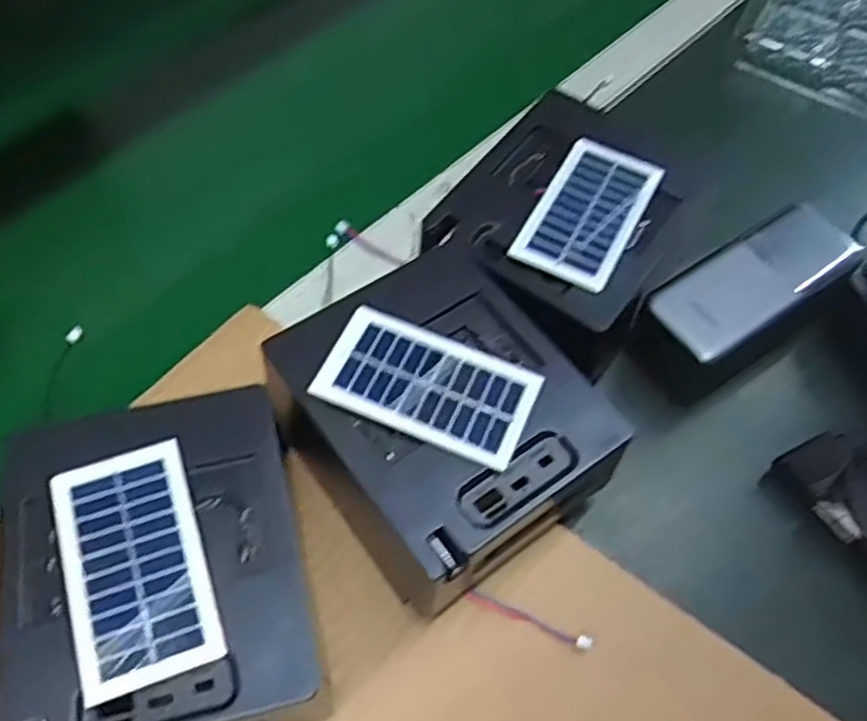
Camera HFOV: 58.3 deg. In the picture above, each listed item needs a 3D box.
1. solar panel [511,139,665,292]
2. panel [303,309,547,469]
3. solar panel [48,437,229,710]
[{"bbox_3d":[0.085,-0.082,0.426,0.054,0.008,0.097,26,62,14],"label":"solar panel"},{"bbox_3d":[-0.002,0.011,0.356,0.094,0.004,0.052,22,60,9],"label":"panel"},{"bbox_3d":[-0.119,0.080,0.311,0.053,0.005,0.094,-18,61,-11],"label":"solar panel"}]

